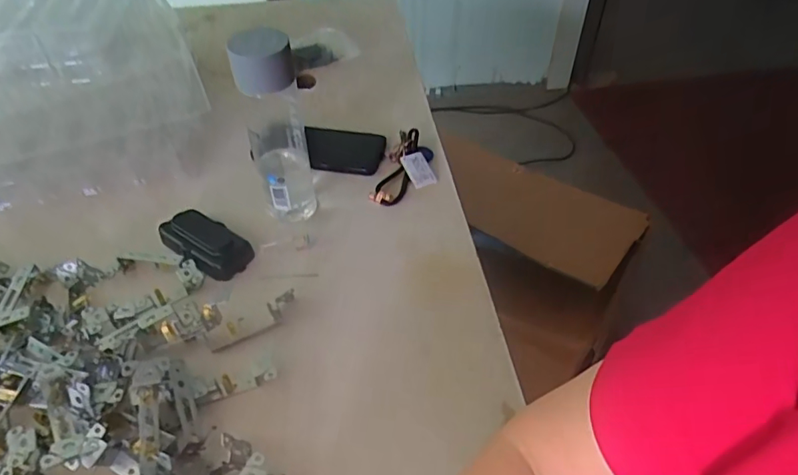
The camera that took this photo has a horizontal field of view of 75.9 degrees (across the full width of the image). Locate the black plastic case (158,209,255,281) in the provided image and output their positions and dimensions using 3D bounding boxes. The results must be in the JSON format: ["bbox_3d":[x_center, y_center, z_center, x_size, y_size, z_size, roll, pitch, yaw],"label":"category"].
[{"bbox_3d":[-0.205,0.005,0.541,0.101,0.020,0.053,29,54,27],"label":"black plastic case"}]

